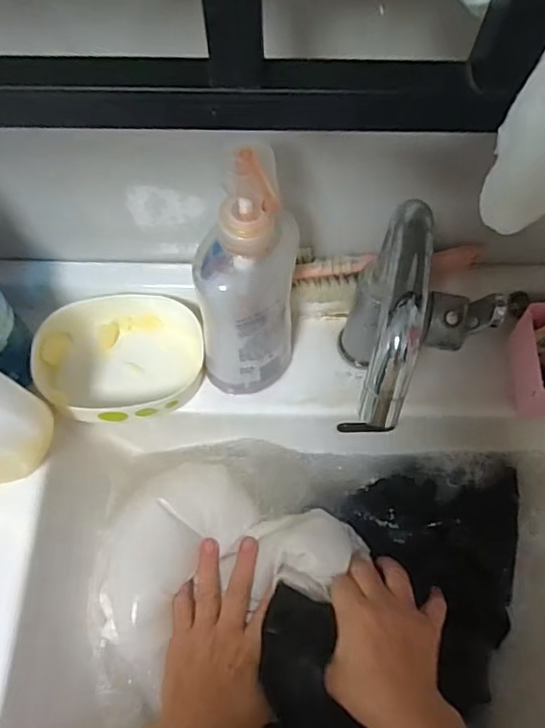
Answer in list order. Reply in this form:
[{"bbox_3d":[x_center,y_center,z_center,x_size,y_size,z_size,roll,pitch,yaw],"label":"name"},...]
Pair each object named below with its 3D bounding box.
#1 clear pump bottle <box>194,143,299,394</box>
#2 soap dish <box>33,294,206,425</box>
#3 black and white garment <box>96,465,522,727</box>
[{"bbox_3d":[-0.018,-0.051,0.392,0.067,0.219,0.060,5,63,1],"label":"clear pump bottle"},{"bbox_3d":[-0.131,-0.006,0.480,0.135,0.035,0.123,-5,63,-4],"label":"soap dish"},{"bbox_3d":[0.041,0.205,0.471,0.371,0.061,0.232,-1,63,-2],"label":"black and white garment"}]

